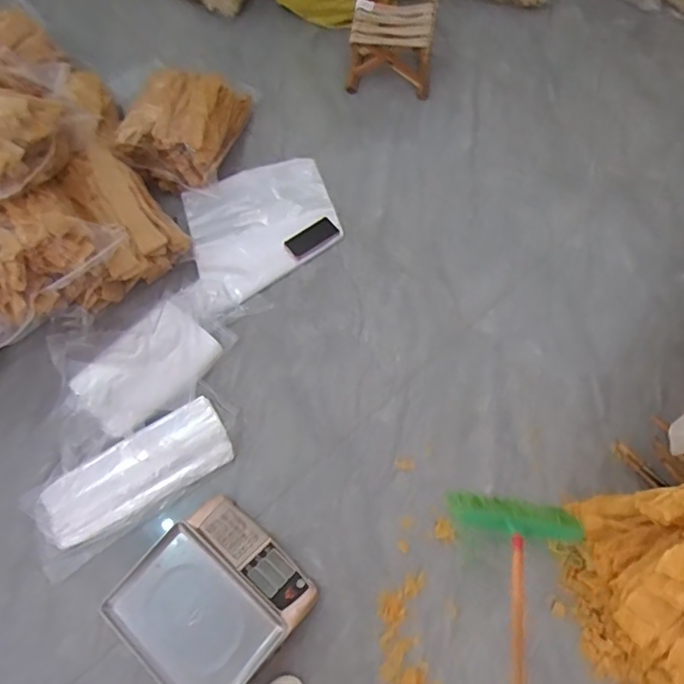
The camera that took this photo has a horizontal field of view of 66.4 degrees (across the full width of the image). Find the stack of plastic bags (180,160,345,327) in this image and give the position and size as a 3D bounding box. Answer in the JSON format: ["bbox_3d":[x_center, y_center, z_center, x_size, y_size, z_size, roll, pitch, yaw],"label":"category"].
[{"bbox_3d":[-0.256,-0.328,1.566,0.526,0.057,0.416,-28,80,-13],"label":"stack of plastic bags"}]

